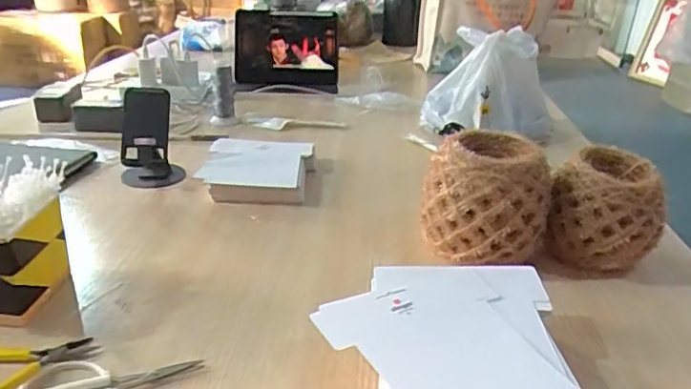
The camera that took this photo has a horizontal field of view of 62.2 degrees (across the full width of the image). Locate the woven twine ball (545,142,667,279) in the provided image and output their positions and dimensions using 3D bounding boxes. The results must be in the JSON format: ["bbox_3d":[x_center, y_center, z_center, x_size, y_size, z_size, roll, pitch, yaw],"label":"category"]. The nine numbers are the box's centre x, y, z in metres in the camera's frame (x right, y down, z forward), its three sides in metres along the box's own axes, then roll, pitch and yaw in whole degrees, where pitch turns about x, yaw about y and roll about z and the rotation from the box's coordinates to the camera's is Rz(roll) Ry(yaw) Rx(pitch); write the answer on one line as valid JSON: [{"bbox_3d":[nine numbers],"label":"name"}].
[{"bbox_3d":[0.328,0.023,0.707,0.113,0.128,0.115,3,26,-1],"label":"woven twine ball"}]

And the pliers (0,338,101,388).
[{"bbox_3d":[-0.280,0.141,0.503,0.107,0.015,0.082,-18,33,-37],"label":"pliers"}]

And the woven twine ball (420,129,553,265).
[{"bbox_3d":[0.171,0.004,0.706,0.146,0.125,0.125,10,26,14],"label":"woven twine ball"}]

